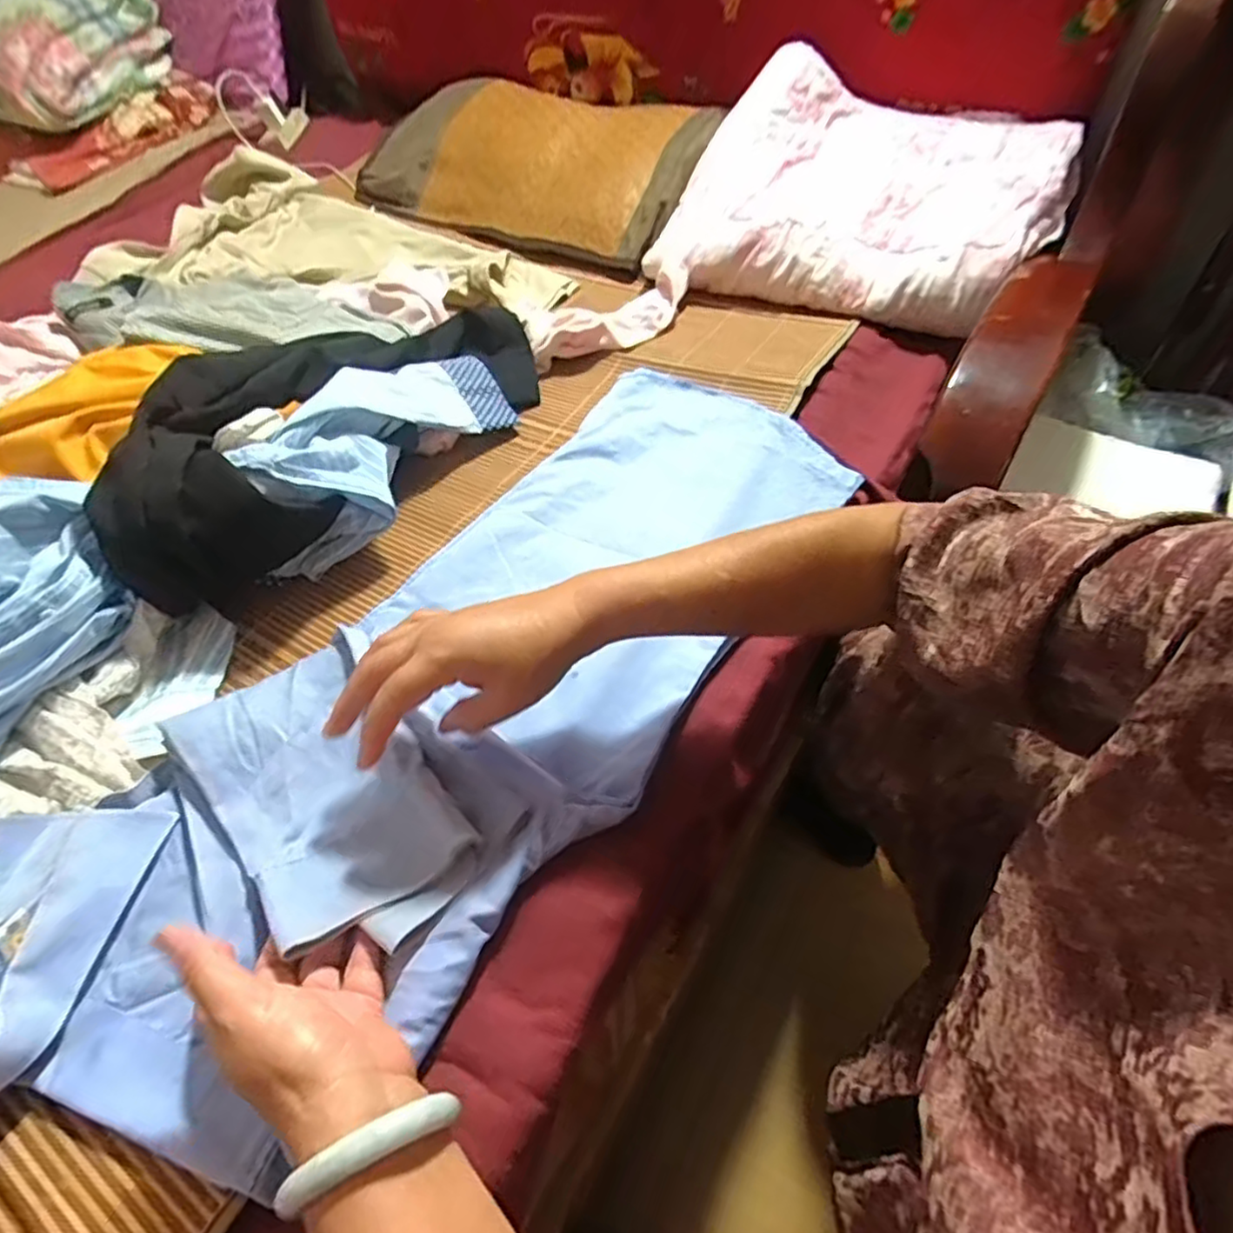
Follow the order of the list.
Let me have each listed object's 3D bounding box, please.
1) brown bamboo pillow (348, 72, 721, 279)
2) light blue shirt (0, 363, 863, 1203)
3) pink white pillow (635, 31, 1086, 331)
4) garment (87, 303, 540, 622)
[{"bbox_3d":[-0.125,-0.721,1.063,0.573,0.111,0.316,26,58,24],"label":"brown bamboo pillow"},{"bbox_3d":[-0.088,0.021,0.516,0.286,0.054,0.722,28,57,25],"label":"light blue shirt"},{"bbox_3d":[0.300,-0.518,0.829,0.411,0.158,0.323,25,58,23],"label":"pink white pillow"},{"bbox_3d":[-0.256,-0.203,0.644,0.155,0.127,0.489,21,56,21],"label":"garment"}]

